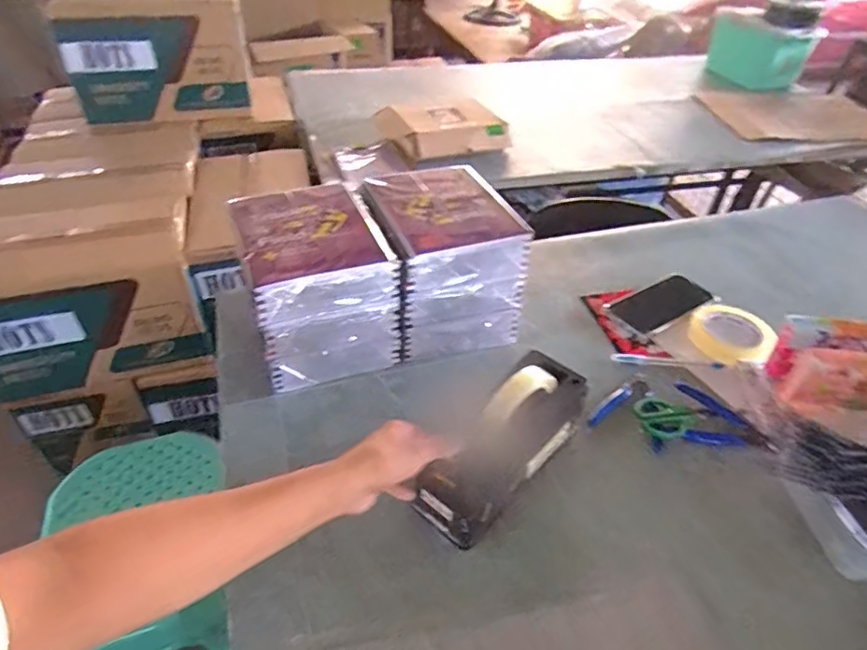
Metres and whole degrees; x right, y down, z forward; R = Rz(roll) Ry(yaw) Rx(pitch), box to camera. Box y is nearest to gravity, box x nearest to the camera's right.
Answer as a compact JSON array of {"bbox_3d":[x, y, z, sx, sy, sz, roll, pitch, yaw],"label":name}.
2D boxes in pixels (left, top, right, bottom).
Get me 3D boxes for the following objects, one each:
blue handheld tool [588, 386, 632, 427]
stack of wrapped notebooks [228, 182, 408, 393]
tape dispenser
[{"bbox_3d":[0.209,0.097,0.666,0.086,0.013,0.016,-32,52,-32],"label":"blue handheld tool"},{"bbox_3d":[-0.144,-0.052,0.713,0.166,0.177,0.200,-14,44,-17],"label":"stack of wrapped notebooks"},{"bbox_3d":[0.075,0.111,0.558,0.063,0.126,0.193,30,45,33],"label":"tape dispenser"}]

